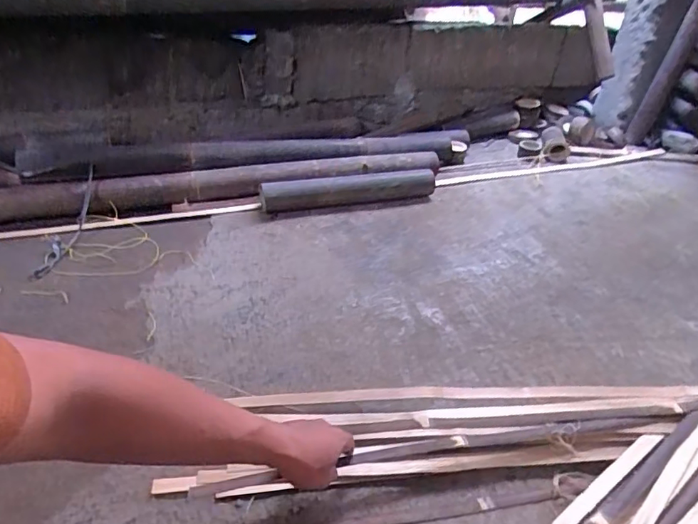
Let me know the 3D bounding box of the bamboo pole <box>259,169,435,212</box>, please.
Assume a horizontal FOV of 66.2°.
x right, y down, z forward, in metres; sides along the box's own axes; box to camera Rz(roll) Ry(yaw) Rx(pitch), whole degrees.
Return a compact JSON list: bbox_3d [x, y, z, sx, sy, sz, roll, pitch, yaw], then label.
[{"bbox_3d":[0.008,-0.180,1.351,0.459,0.072,0.082,-5,35,-15],"label":"bamboo pole"}]

